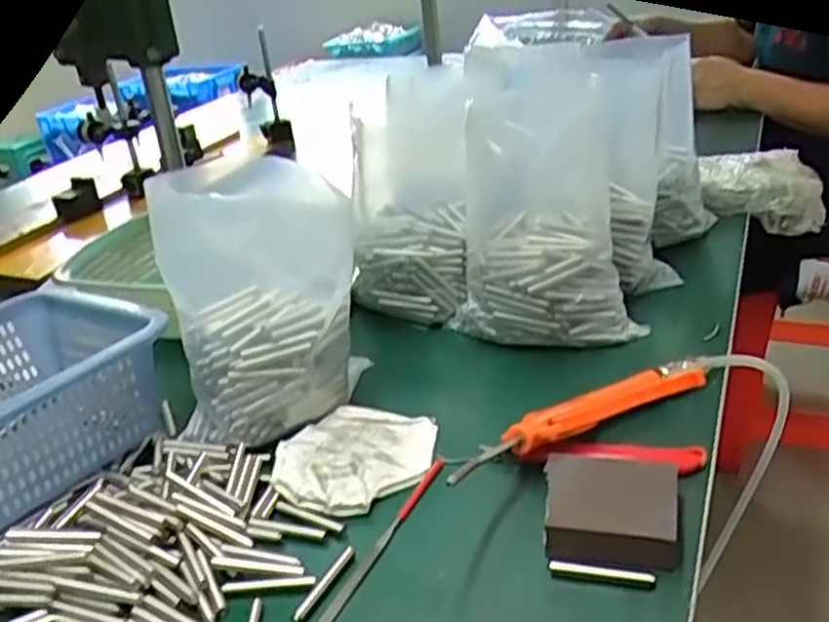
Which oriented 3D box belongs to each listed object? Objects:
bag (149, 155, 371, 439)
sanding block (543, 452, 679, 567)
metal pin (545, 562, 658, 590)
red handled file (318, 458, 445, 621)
[{"bbox_3d":[-0.113,-0.010,0.582,0.138,0.204,0.095,-19,29,-20],"label":"bag"},{"bbox_3d":[0.121,0.119,0.476,0.077,0.028,0.081,2,29,19],"label":"sanding block"},{"bbox_3d":[0.107,0.150,0.440,0.058,0.008,0.007,1,29,17],"label":"metal pin"},{"bbox_3d":[-0.019,0.145,0.493,0.011,0.004,0.158,8,31,28],"label":"red handled file"}]

